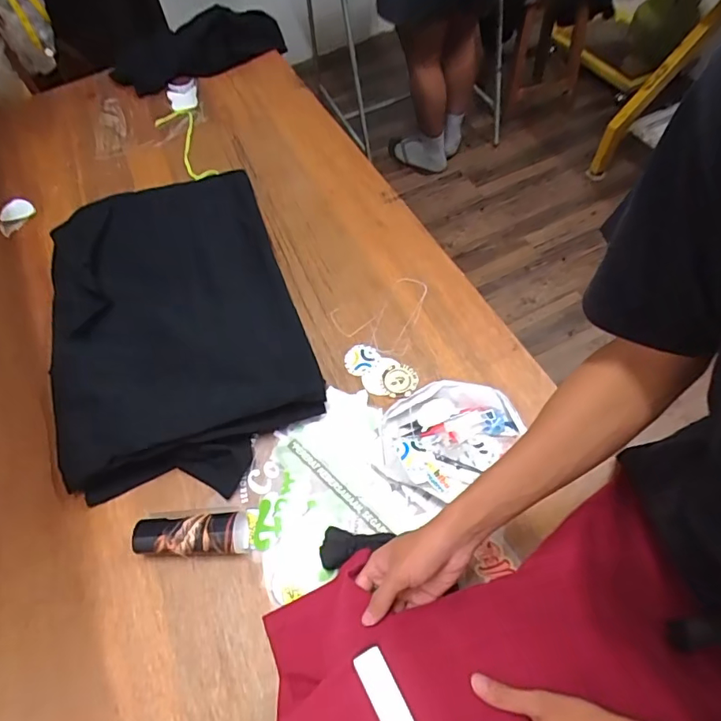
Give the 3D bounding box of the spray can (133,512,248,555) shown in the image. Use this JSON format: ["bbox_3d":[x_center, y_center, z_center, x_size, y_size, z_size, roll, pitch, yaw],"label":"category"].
[{"bbox_3d":[-0.216,0.223,0.621,0.143,0.044,0.048,-5,60,-1],"label":"spray can"}]

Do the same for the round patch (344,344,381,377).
[{"bbox_3d":[0.000,-0.001,0.757,0.045,0.005,0.054,34,69,11],"label":"round patch"}]

